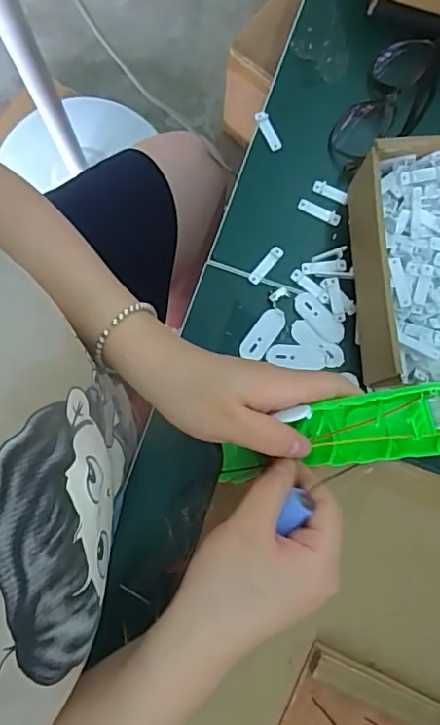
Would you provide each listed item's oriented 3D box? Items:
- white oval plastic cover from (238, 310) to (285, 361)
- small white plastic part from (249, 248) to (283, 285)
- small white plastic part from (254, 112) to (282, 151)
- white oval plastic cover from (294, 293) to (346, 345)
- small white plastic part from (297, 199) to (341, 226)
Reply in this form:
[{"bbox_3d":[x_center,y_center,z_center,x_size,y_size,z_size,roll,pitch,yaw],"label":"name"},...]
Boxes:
[{"bbox_3d":[0.035,-0.023,0.451,0.021,0.004,0.046,35,83,4],"label":"white oval plastic cover"},{"bbox_3d":[0.039,-0.081,0.458,0.010,0.004,0.037,41,83,5],"label":"small white plastic part"},{"bbox_3d":[0.042,-0.202,0.478,0.011,0.005,0.036,-28,91,-5],"label":"small white plastic part"},{"bbox_3d":[0.083,-0.038,0.453,0.020,0.004,0.049,-44,85,-6],"label":"white oval plastic cover"},{"bbox_3d":[0.085,-0.129,0.467,0.038,0.004,0.012,28,82,3],"label":"small white plastic part"}]

